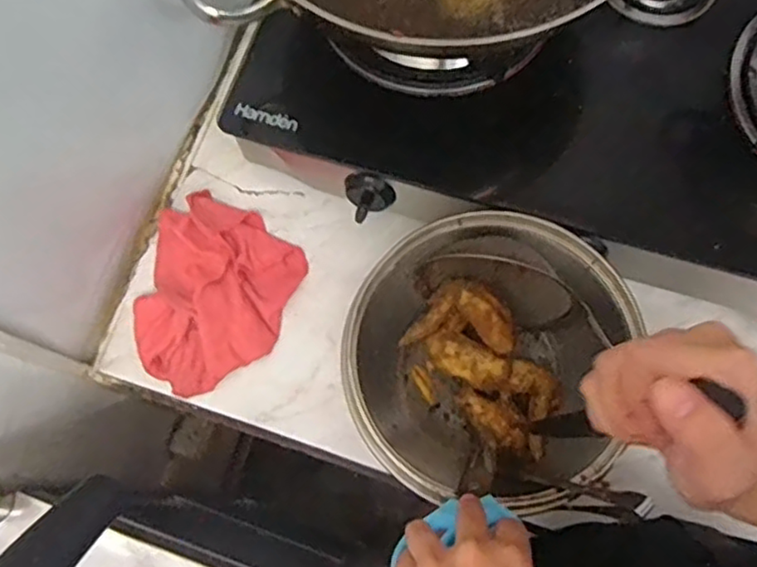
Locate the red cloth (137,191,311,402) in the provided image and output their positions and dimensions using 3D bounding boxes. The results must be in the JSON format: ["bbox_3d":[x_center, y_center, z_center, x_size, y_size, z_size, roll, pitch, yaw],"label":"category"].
[{"bbox_3d":[-0.161,0.008,0.638,0.144,0.030,0.181,21,74,7],"label":"red cloth"}]

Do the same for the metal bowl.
[{"bbox_3d":[0.084,0.061,0.551,0.208,0.100,0.216,0,72,1],"label":"metal bowl"}]

